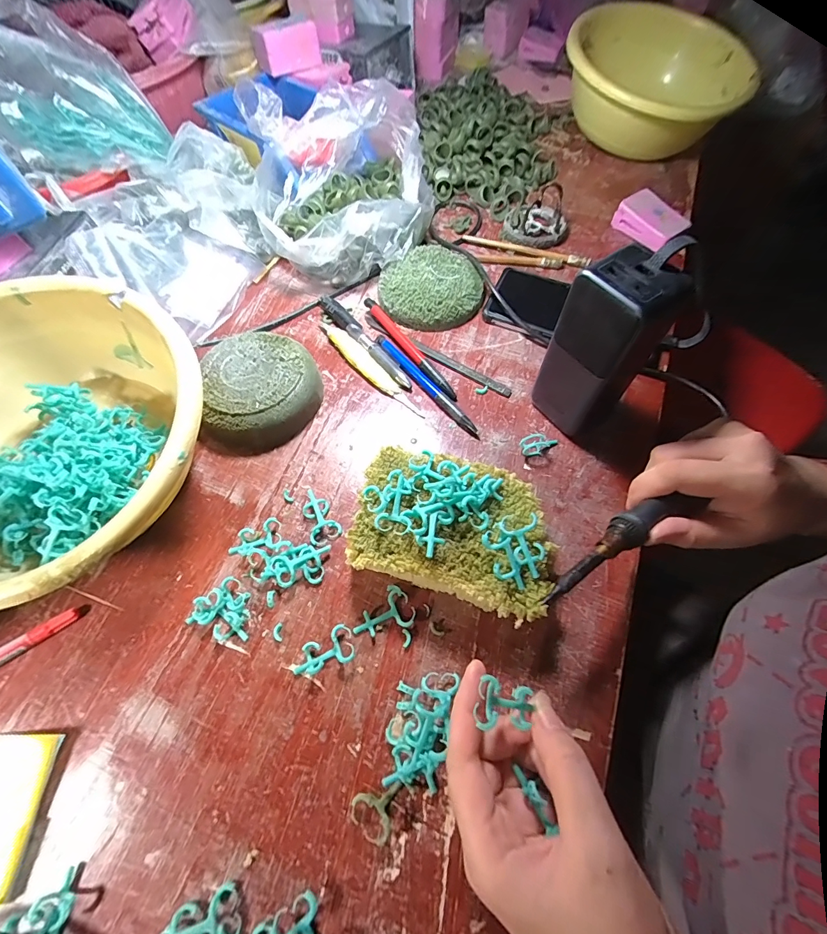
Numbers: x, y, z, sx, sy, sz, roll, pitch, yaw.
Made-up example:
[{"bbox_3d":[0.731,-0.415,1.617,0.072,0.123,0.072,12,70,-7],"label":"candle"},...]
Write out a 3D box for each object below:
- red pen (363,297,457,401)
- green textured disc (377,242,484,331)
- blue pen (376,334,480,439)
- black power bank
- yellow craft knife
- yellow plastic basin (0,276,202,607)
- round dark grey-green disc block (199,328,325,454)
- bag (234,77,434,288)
[{"bbox_3d":[-0.004,-0.115,0.382,0.011,0.012,0.142,-32,67,-16],"label":"red pen"},{"bbox_3d":[0.018,-0.185,0.415,0.101,0.022,0.099,0,62,0],"label":"green textured disc"},{"bbox_3d":[0.010,-0.076,0.365,0.011,0.008,0.141,-35,68,-17],"label":"blue pen"},{"bbox_3d":[0.133,-0.078,0.293,0.043,0.135,0.061,-36,68,-17],"label":"black power bank"},{"bbox_3d":[-0.043,-0.095,0.375,0.018,0.009,0.141,-35,68,-17],"label":"yellow craft knife"},{"bbox_3d":[-0.255,-0.015,0.286,0.218,0.097,0.214,0,62,0],"label":"yellow plastic basin"},{"bbox_3d":[-0.131,-0.065,0.346,0.095,0.035,0.101,0,62,0],"label":"round dark grey-green disc block"},{"bbox_3d":[-0.078,-0.306,0.434,0.190,0.105,0.205,-7,62,-4],"label":"bag"}]

